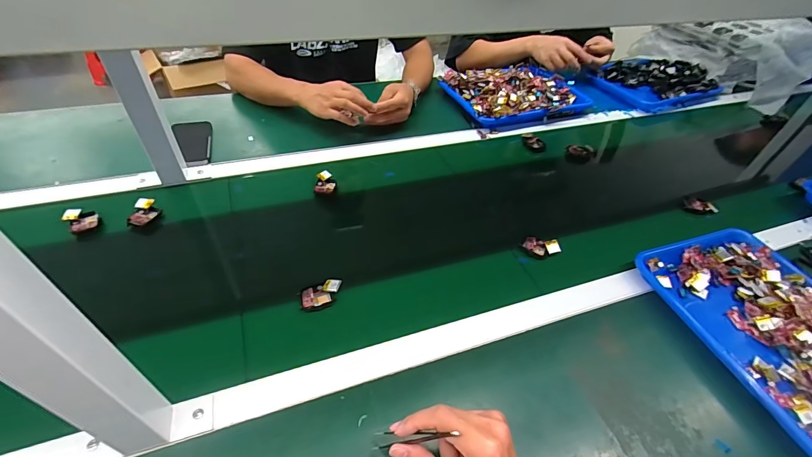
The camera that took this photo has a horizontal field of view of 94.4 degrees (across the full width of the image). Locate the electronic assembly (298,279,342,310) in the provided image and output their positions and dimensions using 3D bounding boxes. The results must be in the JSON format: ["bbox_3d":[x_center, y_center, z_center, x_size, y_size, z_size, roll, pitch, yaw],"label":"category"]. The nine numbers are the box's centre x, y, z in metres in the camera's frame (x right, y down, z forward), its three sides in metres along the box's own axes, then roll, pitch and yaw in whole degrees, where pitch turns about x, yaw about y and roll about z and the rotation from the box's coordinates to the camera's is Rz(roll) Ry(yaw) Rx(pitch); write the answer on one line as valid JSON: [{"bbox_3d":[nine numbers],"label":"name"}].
[{"bbox_3d":[-0.115,0.090,0.511,0.055,0.015,0.037,-7,45,-13],"label":"electronic assembly"}]

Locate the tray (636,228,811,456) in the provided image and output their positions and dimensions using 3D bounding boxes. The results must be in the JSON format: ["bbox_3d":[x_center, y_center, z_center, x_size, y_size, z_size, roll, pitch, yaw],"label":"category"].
[{"bbox_3d":[0.515,0.143,0.513,0.246,0.039,0.338,-11,46,-17],"label":"tray"}]

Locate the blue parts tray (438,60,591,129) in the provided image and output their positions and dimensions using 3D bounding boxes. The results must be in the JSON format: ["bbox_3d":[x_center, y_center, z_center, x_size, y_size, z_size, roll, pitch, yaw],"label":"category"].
[{"bbox_3d":[0.280,-0.351,0.966,0.347,0.054,0.238,-15,48,-20],"label":"blue parts tray"}]

